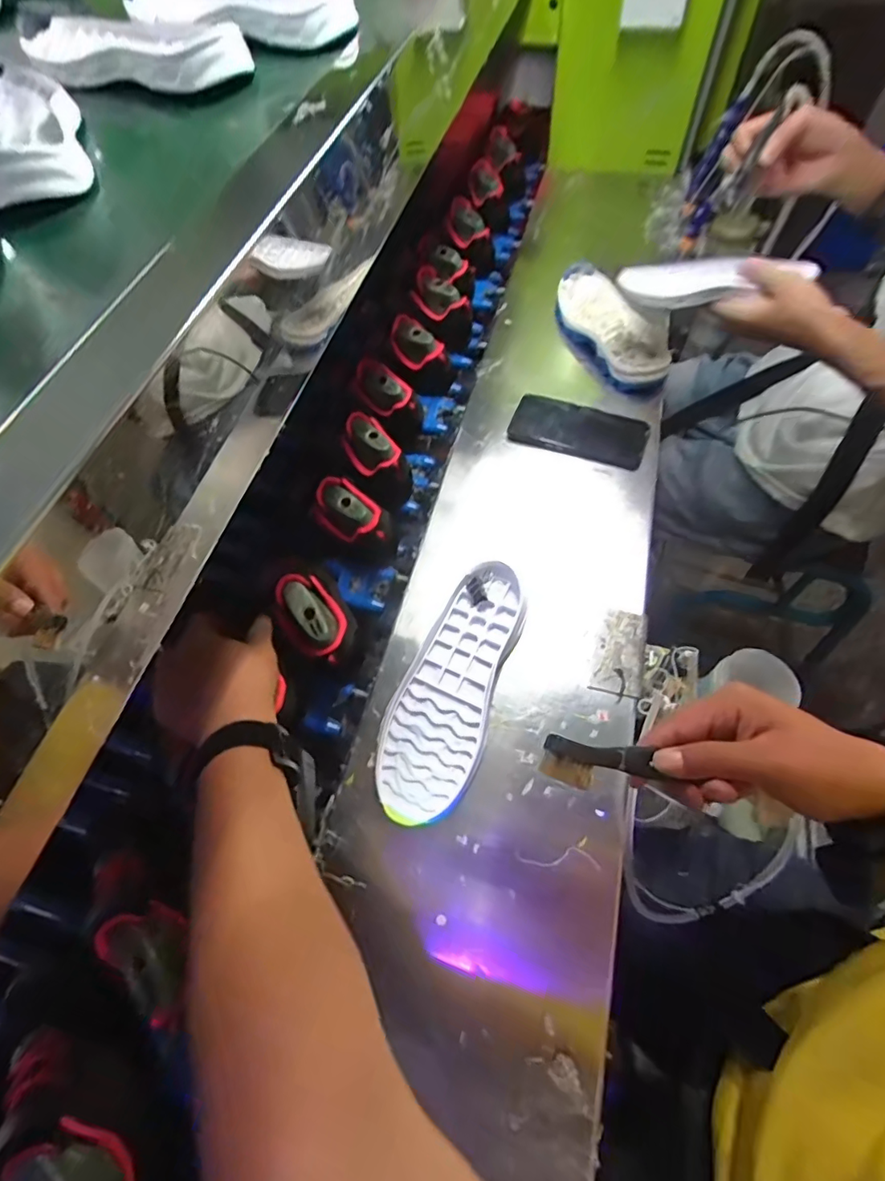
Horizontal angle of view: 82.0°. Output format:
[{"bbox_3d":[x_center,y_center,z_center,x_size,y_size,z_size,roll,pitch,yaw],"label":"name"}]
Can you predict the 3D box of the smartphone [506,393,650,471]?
[{"bbox_3d":[0.162,-0.194,0.610,0.157,0.011,0.074,19,69,16],"label":"smartphone"}]

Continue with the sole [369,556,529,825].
[{"bbox_3d":[0.008,0.083,0.469,0.088,0.026,0.239,17,63,13],"label":"sole"}]

